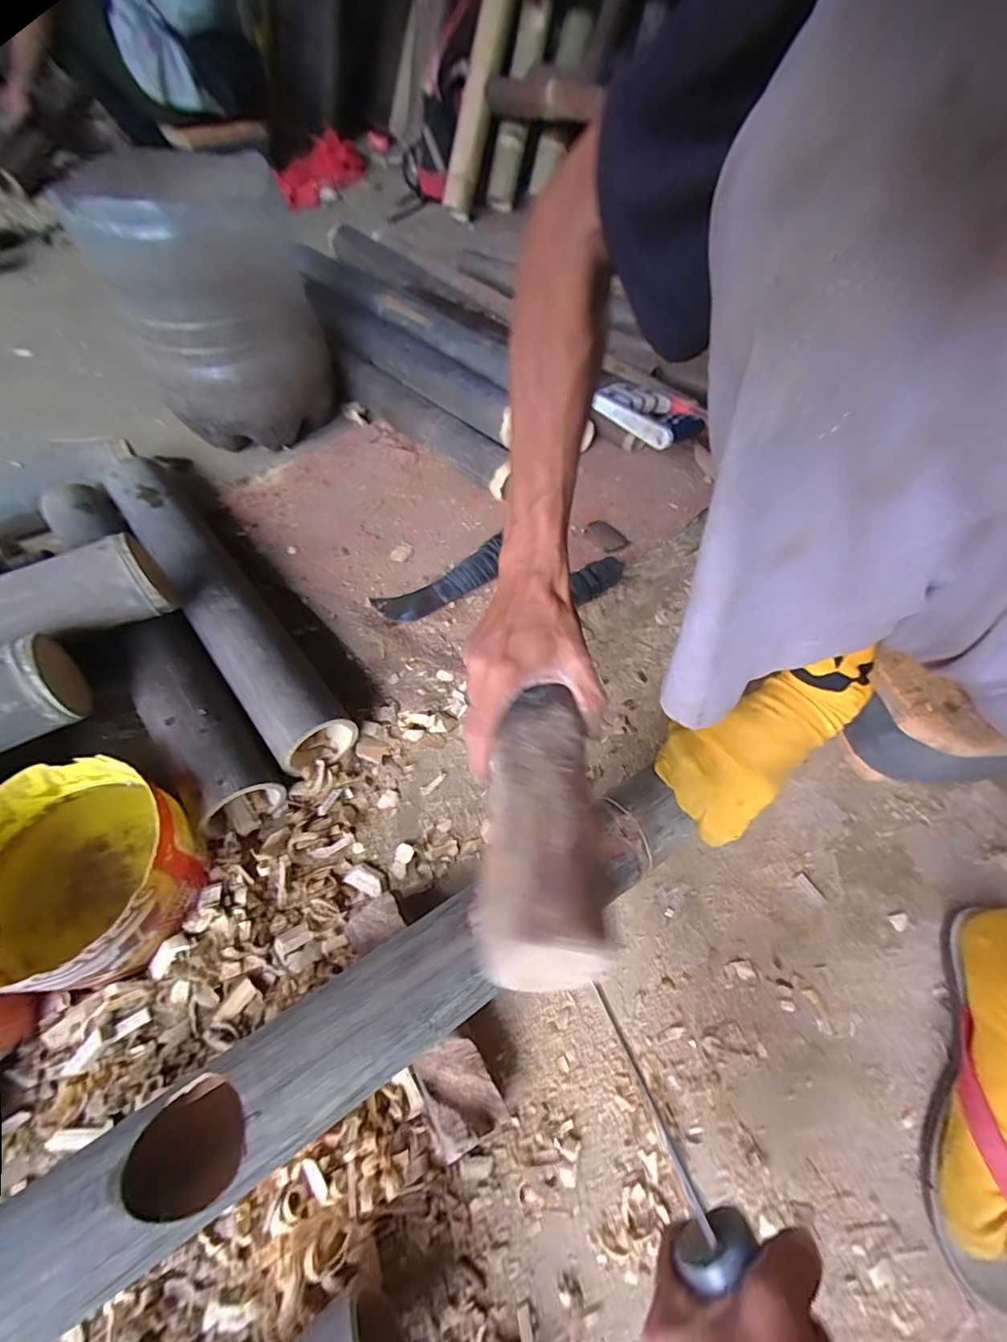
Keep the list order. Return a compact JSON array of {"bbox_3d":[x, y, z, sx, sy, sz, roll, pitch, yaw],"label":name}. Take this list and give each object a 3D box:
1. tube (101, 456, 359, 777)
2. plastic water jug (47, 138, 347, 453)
[{"bbox_3d":[-0.328,-0.096,0.556,0.076,0.069,0.507,-34,65,-21],"label":"tube"},{"bbox_3d":[-0.409,-0.518,0.715,0.246,0.273,0.300,-24,61,-16],"label":"plastic water jug"}]

